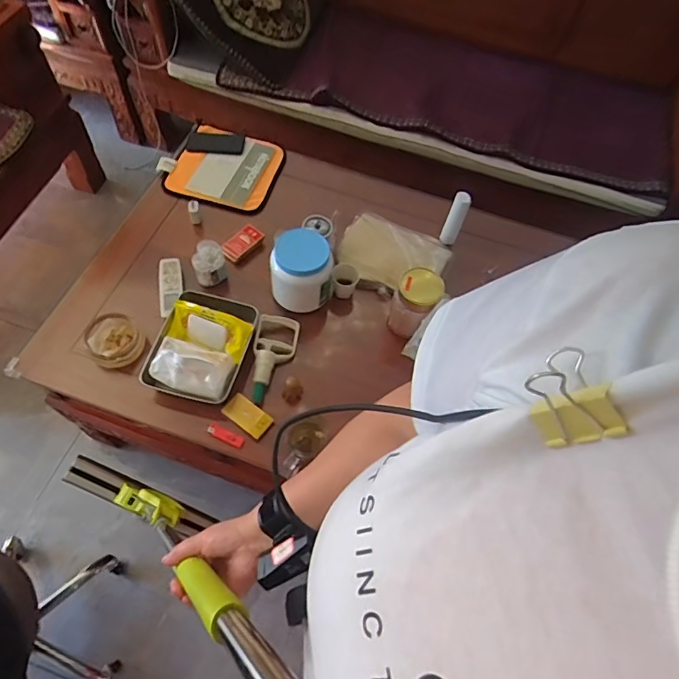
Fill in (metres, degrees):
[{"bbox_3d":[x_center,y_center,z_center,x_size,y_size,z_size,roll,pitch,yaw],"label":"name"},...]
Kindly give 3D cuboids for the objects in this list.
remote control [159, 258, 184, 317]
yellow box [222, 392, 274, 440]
[{"bbox_3d":[-0.400,-0.127,1.135,0.057,0.022,0.153,-9,63,-8],"label":"remote control"},{"bbox_3d":[-0.195,0.160,1.020,0.105,0.020,0.054,34,65,14],"label":"yellow box"}]

